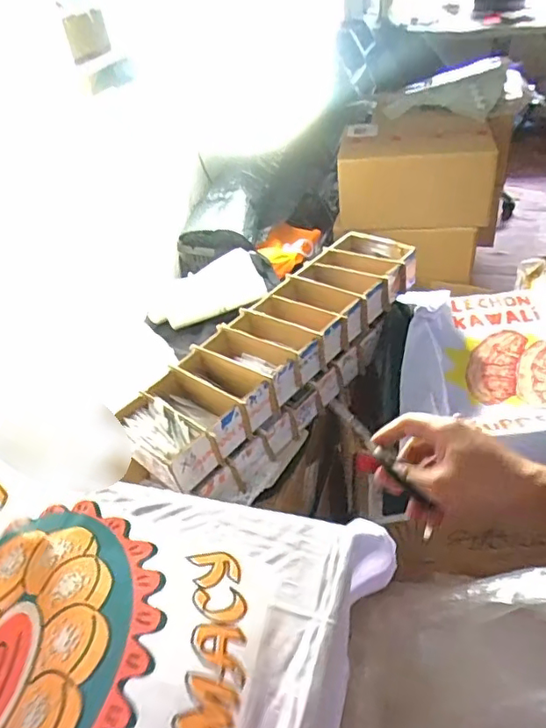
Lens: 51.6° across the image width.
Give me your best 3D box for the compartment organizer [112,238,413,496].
[{"bbox_3d":[0.013,-0.004,0.978,0.188,0.169,0.608,26,51,33],"label":"compartment organizer"}]

